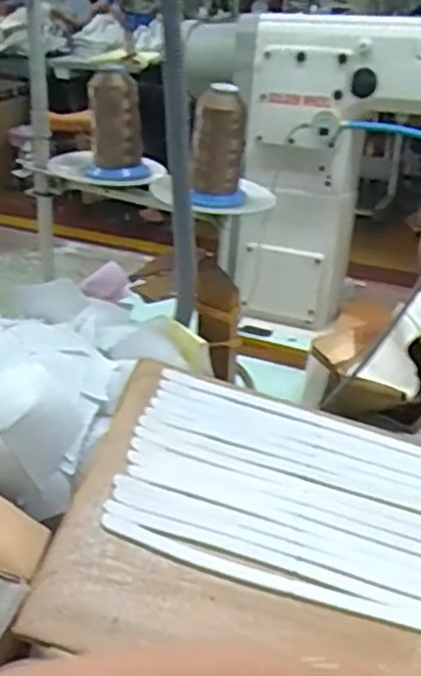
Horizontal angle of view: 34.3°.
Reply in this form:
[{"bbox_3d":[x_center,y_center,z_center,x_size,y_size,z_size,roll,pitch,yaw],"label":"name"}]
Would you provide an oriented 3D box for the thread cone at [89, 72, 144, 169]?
[{"bbox_3d":[-0.102,-0.236,0.743,0.051,0.094,0.046,-3,29,-6],"label":"thread cone"}]

